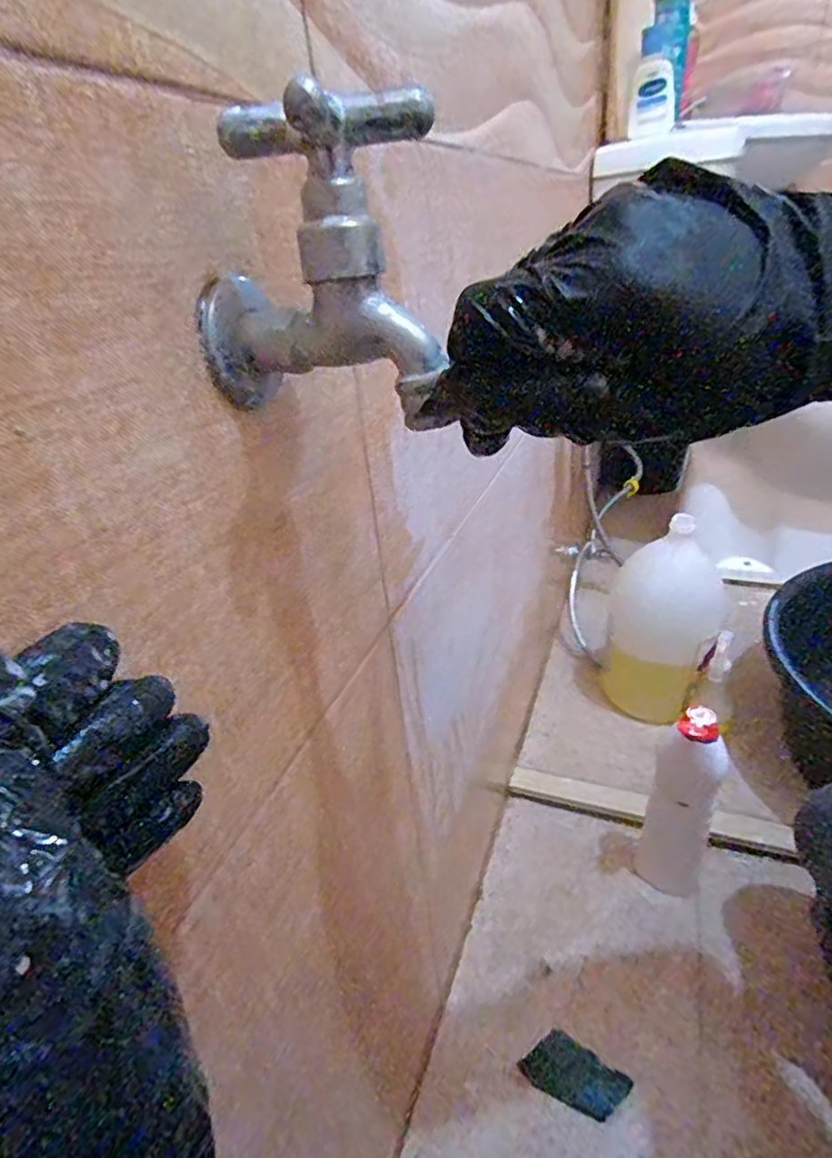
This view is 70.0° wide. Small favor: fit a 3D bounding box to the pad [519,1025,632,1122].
[{"bbox_3d":[0.144,0.448,0.538,0.083,0.013,0.051,15,36,33],"label":"pad"}]

